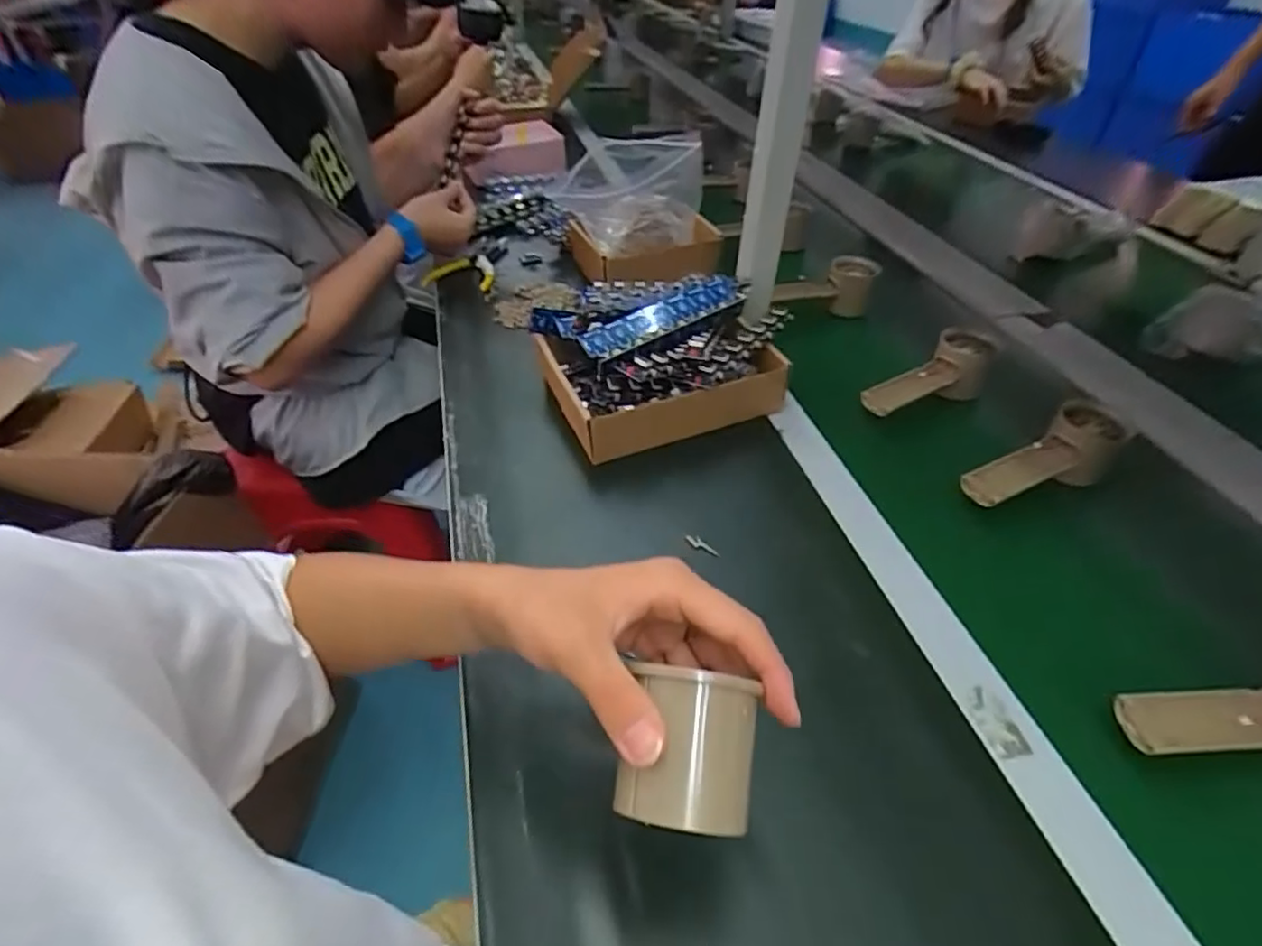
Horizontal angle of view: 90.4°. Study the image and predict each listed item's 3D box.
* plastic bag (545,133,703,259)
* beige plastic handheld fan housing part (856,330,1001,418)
[{"bbox_3d":[-0.002,-0.340,0.773,0.168,0.150,0.140,4,44,4],"label":"plastic bag"},{"bbox_3d":[0.289,-0.079,0.619,0.159,0.066,0.061,-27,49,-25],"label":"beige plastic handheld fan housing part"}]

